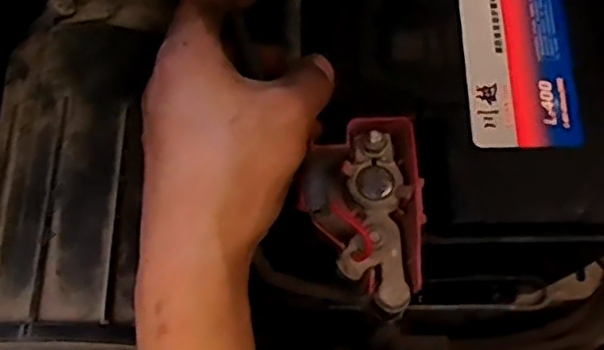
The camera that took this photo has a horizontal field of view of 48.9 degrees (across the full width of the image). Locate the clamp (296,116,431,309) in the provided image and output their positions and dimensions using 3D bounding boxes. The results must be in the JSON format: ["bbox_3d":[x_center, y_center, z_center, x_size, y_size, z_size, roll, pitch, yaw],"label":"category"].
[{"bbox_3d":[0.028,0.017,0.293,0.052,0.021,0.080,-9,70,-2],"label":"clamp"}]

